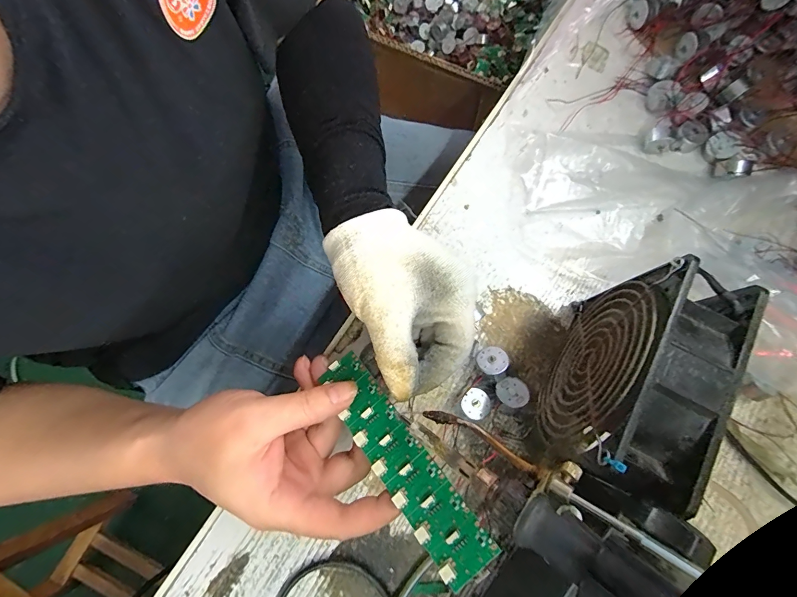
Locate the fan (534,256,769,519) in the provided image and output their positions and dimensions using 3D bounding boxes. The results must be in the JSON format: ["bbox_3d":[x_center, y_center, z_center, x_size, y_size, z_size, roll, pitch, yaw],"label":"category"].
[{"bbox_3d":[0.135,0.048,0.227,0.049,0.119,0.125,30,79,6],"label":"fan"}]

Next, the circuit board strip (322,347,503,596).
[{"bbox_3d":[-0.001,0.089,0.213,0.031,0.005,0.137,-36,62,-7],"label":"circuit board strip"}]

